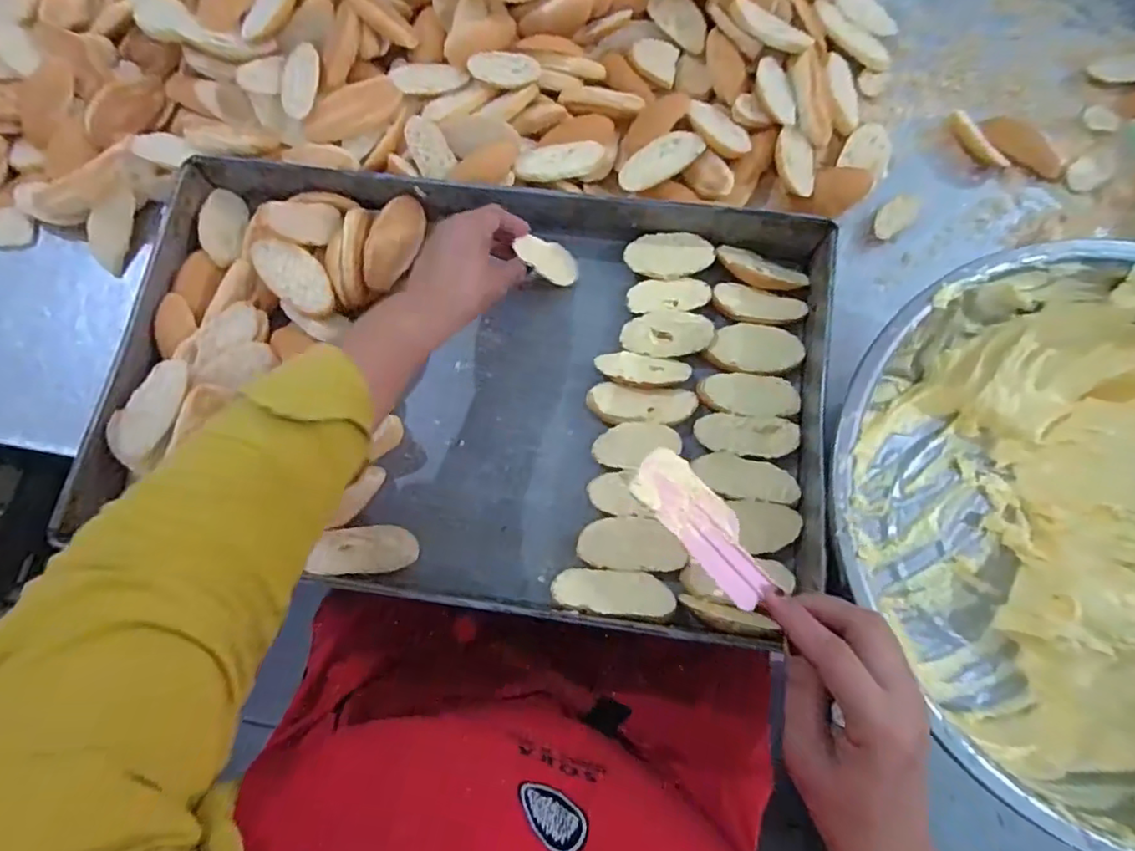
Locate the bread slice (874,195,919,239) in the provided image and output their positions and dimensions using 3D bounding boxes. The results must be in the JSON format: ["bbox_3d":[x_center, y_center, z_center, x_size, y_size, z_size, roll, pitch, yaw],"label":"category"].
[{"bbox_3d":[0.317,-0.203,0.570,0.053,0.004,0.029,-34,76,-8],"label":"bread slice"}]

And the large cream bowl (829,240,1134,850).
[{"bbox_3d":[0.361,0.074,0.428,0.366,0.149,0.362,0,75,1],"label":"large cream bowl"}]

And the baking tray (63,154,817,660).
[{"bbox_3d":[-0.084,-0.040,0.514,0.601,0.054,0.369,7,75,4],"label":"baking tray"}]

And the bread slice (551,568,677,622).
[{"bbox_3d":[0.037,0.136,0.474,0.096,0.014,0.038,7,46,7],"label":"bread slice"}]

